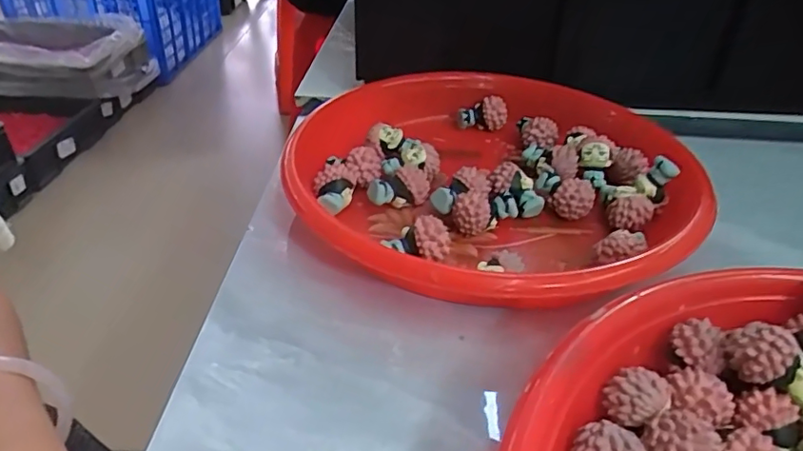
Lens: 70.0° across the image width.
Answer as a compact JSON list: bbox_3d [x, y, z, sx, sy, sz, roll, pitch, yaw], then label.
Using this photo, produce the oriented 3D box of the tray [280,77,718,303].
[{"bbox_3d":[0.046,-0.027,0.280,0.194,0.027,0.183,-21,43,-24],"label":"tray"}]

